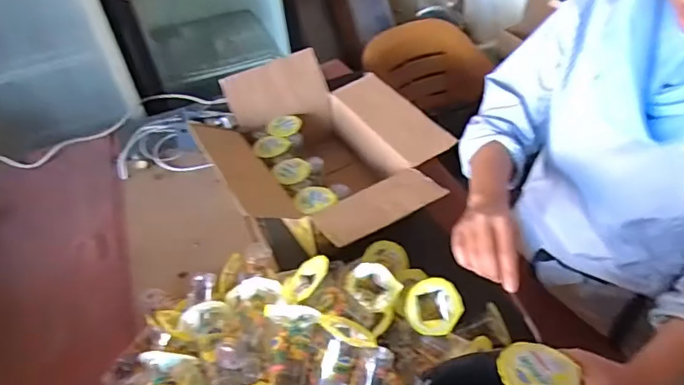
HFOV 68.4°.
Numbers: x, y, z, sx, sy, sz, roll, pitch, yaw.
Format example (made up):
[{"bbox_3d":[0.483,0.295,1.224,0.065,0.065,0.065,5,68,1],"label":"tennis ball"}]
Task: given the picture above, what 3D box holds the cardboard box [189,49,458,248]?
[{"bbox_3d":[-0.014,-0.079,1.085,0.401,0.219,0.527,-36,50,-29],"label":"cardboard box"}]

